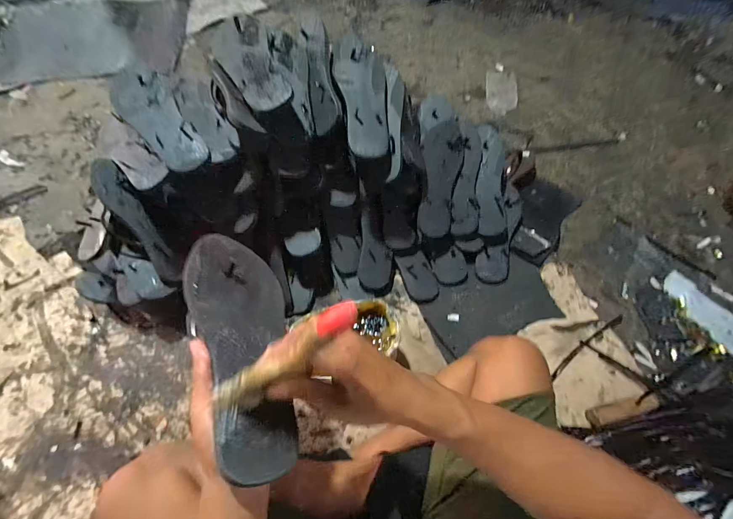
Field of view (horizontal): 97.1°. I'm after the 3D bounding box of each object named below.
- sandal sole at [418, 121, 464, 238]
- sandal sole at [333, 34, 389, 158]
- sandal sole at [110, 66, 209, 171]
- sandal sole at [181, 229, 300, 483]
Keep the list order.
[{"bbox_3d":[0.159,-0.174,0.703,0.089,0.037,0.249,7,94,4],"label":"sandal sole"},{"bbox_3d":[-0.006,-0.313,0.615,0.093,0.030,0.247,-7,80,-3],"label":"sandal sole"},{"bbox_3d":[-0.356,-0.241,0.554,0.092,0.016,0.231,-34,80,-17],"label":"sandal sole"},{"bbox_3d":[-0.123,0.082,0.335,0.099,0.011,0.249,2,54,-42],"label":"sandal sole"}]

